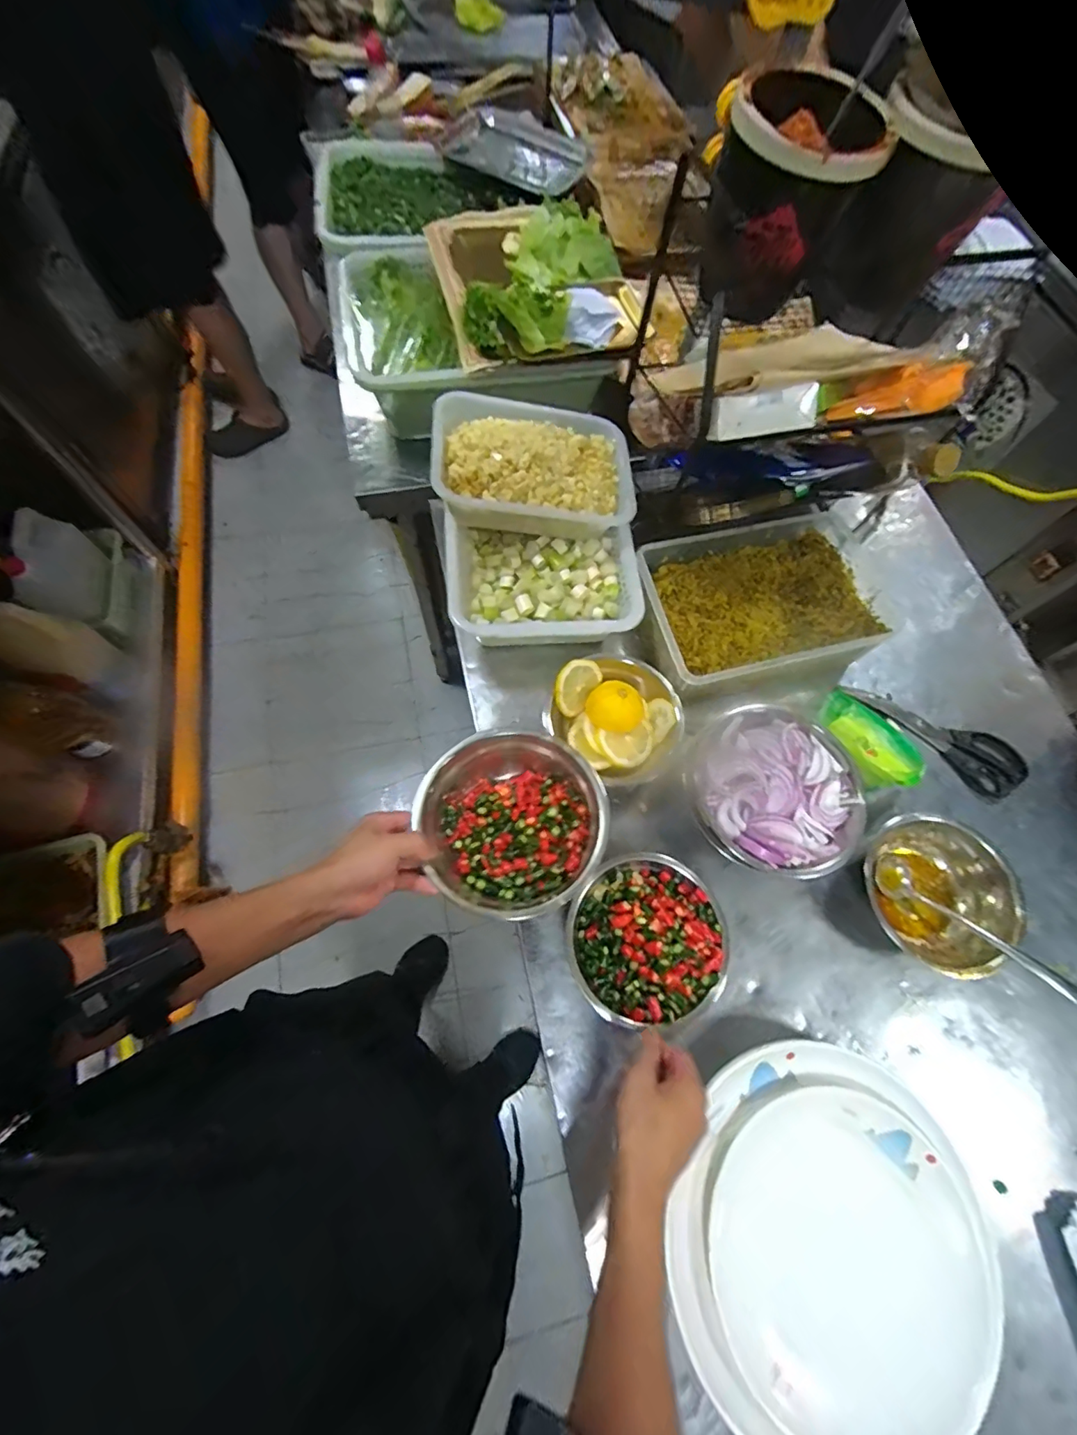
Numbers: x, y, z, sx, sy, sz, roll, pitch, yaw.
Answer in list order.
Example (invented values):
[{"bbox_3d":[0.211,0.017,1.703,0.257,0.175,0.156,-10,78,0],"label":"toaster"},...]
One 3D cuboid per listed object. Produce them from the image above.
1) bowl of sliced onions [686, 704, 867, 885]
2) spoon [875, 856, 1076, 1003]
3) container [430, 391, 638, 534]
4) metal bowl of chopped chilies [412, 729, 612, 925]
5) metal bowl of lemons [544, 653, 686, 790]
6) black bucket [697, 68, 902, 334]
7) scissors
[{"bbox_3d":[0.266,0.088,0.598,0.171,0.078,0.193,-35,75,-14],"label":"bowl of sliced onions"},{"bbox_3d":[0.470,0.234,0.565,0.040,0.037,0.207,-43,57,-16],"label":"spoon"},{"bbox_3d":[-0.005,-0.325,0.670,0.247,0.095,0.193,-5,70,-5],"label":"container"},{"bbox_3d":[-0.026,0.104,0.542,0.178,0.061,0.187,1,69,-3],"label":"metal bowl of chopped chilies"},{"bbox_3d":[0.102,-0.004,0.639,0.139,0.059,0.159,-41,77,-16],"label":"metal bowl of lemons"},{"bbox_3d":[0.207,-0.436,0.449,0.116,0.123,0.134,22,70,5],"label":"black bucket"},{"bbox_3d":[0.518,0.012,0.676,0.083,0.018,0.218,-41,77,-16],"label":"scissors"}]

